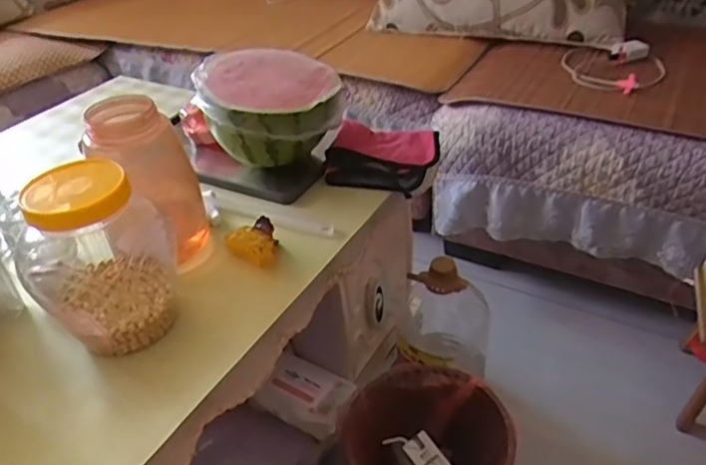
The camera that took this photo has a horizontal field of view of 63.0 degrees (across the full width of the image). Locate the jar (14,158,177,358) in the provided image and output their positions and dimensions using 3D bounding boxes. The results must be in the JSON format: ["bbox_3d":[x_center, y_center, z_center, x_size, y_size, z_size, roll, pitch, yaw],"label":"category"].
[{"bbox_3d":[-0.262,0.022,0.615,0.136,0.170,0.140,-3,37,2],"label":"jar"}]

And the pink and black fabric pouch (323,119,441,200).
[{"bbox_3d":[0.049,-0.124,0.892,0.153,0.053,0.152,15,40,23],"label":"pink and black fabric pouch"}]

